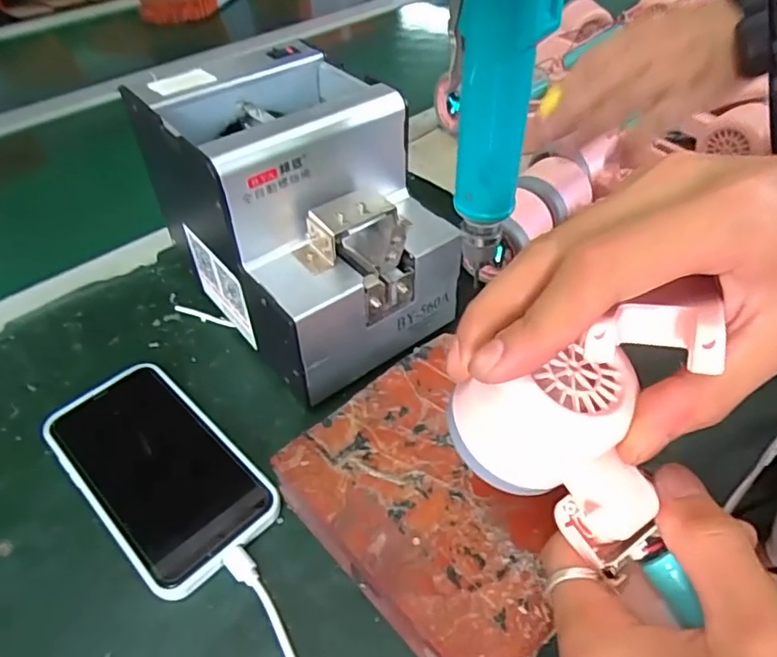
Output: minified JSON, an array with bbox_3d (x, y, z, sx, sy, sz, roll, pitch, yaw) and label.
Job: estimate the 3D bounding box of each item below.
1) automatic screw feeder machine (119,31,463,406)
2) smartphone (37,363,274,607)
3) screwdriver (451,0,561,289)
[{"bbox_3d":[-0.056,-0.070,0.365,0.132,0.148,0.166,-30,52,-25],"label":"automatic screw feeder machine"},{"bbox_3d":[-0.130,0.077,0.322,0.142,0.012,0.073,34,55,31],"label":"smartphone"},{"bbox_3d":[0.049,-0.112,0.275,0.031,0.185,0.039,-22,48,-19],"label":"screwdriver"}]

